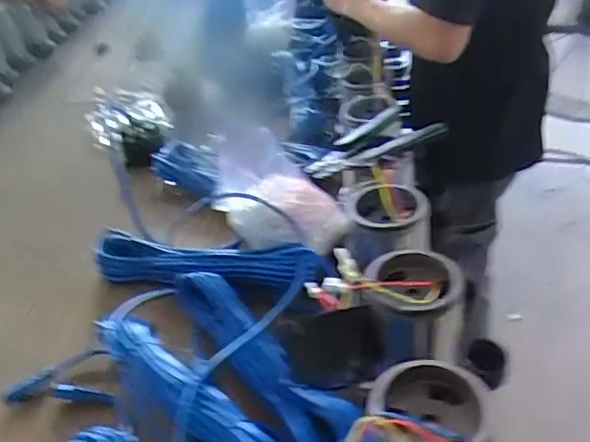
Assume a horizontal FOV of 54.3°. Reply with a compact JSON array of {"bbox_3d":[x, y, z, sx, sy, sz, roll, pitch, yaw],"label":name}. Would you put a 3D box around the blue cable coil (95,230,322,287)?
[{"bbox_3d":[-0.139,0.063,0.844,0.360,0.061,0.058,6,37,16],"label":"blue cable coil"}]

